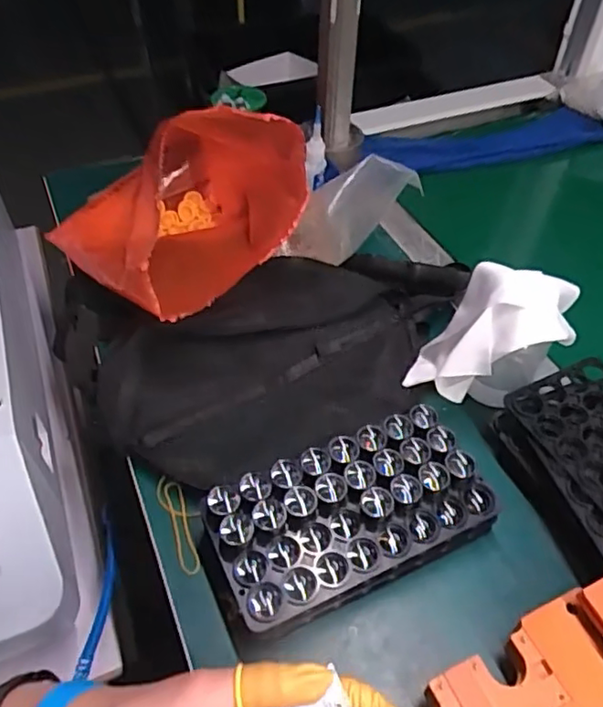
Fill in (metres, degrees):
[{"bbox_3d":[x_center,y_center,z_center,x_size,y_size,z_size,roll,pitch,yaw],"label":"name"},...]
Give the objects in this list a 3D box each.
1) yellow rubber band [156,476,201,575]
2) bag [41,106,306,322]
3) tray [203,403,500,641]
[{"bbox_3d":[-0.089,0.126,0.450,0.025,0.005,0.080,-19,51,-17],"label":"yellow rubber band"},{"bbox_3d":[-0.127,-0.156,0.570,0.188,0.156,0.255,-29,54,-24],"label":"bag"},{"bbox_3d":[0.035,0.117,0.426,0.192,0.052,0.097,-19,51,-17],"label":"tray"}]

